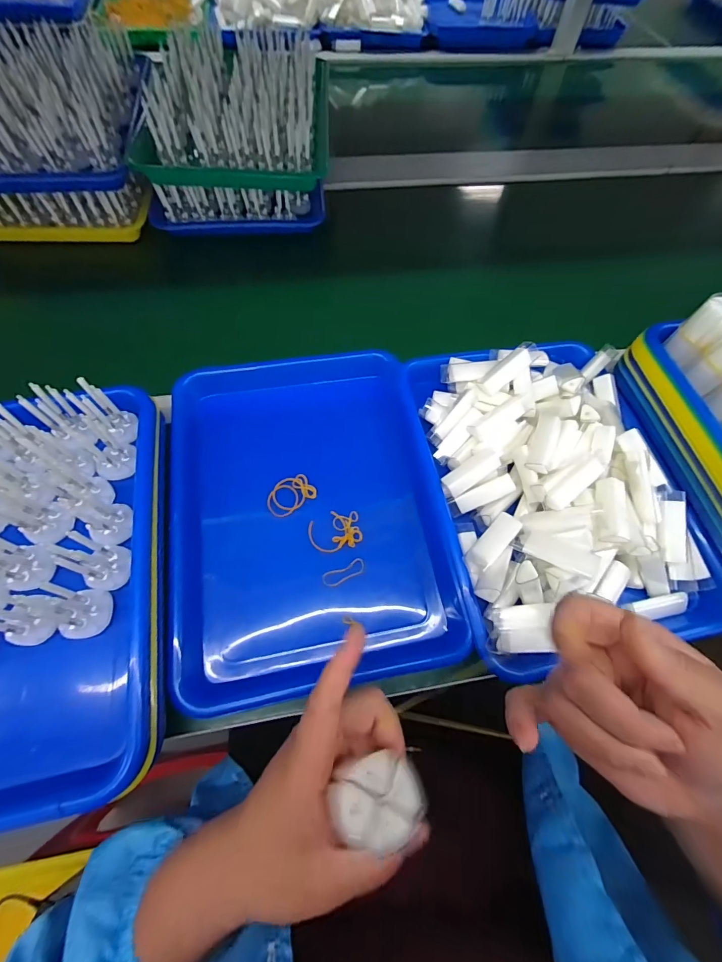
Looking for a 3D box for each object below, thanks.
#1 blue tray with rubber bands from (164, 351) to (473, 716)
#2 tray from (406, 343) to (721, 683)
[{"bbox_3d":[-0.052,0.016,0.375,0.250,0.046,0.342,-8,66,-7],"label":"blue tray with rubber bands"},{"bbox_3d":[0.193,-0.008,0.359,0.241,0.059,0.314,-7,66,-6],"label":"tray"}]

